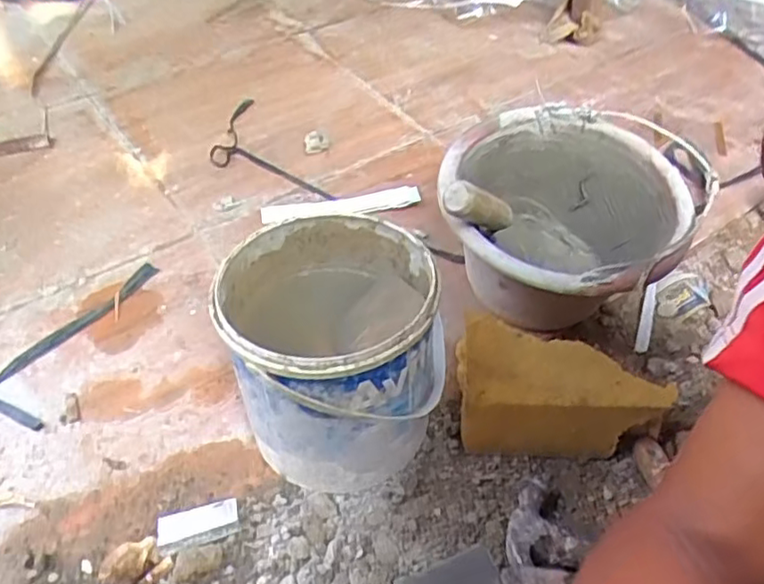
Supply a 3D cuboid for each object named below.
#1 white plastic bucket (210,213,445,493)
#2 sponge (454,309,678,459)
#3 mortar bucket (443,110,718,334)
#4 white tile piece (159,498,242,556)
[{"bbox_3d":[-0.047,0.058,0.585,0.176,0.199,0.179,2,47,-2],"label":"white plastic bucket"},{"bbox_3d":[0.170,0.083,0.631,0.179,0.078,0.129,4,47,1],"label":"sponge"},{"bbox_3d":[0.190,-0.066,0.705,0.251,0.188,0.251,2,47,-2],"label":"mortar bucket"},{"bbox_3d":[-0.164,0.206,0.562,0.070,0.012,0.036,-13,50,-15],"label":"white tile piece"}]

